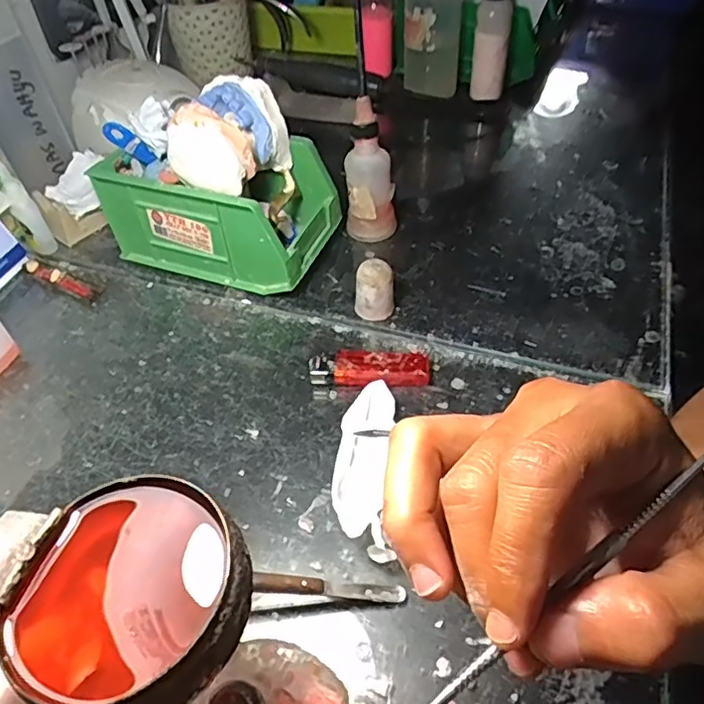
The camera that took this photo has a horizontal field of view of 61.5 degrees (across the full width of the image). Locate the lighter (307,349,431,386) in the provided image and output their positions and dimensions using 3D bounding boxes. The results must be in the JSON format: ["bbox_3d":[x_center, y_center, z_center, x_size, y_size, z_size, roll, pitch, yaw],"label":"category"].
[{"bbox_3d":[0.012,0.011,0.413,0.081,0.015,0.027,-1,48,3],"label":"lighter"}]

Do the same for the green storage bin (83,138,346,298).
[{"bbox_3d":[-0.106,-0.121,0.491,0.170,0.086,0.098,16,51,17],"label":"green storage bin"}]

